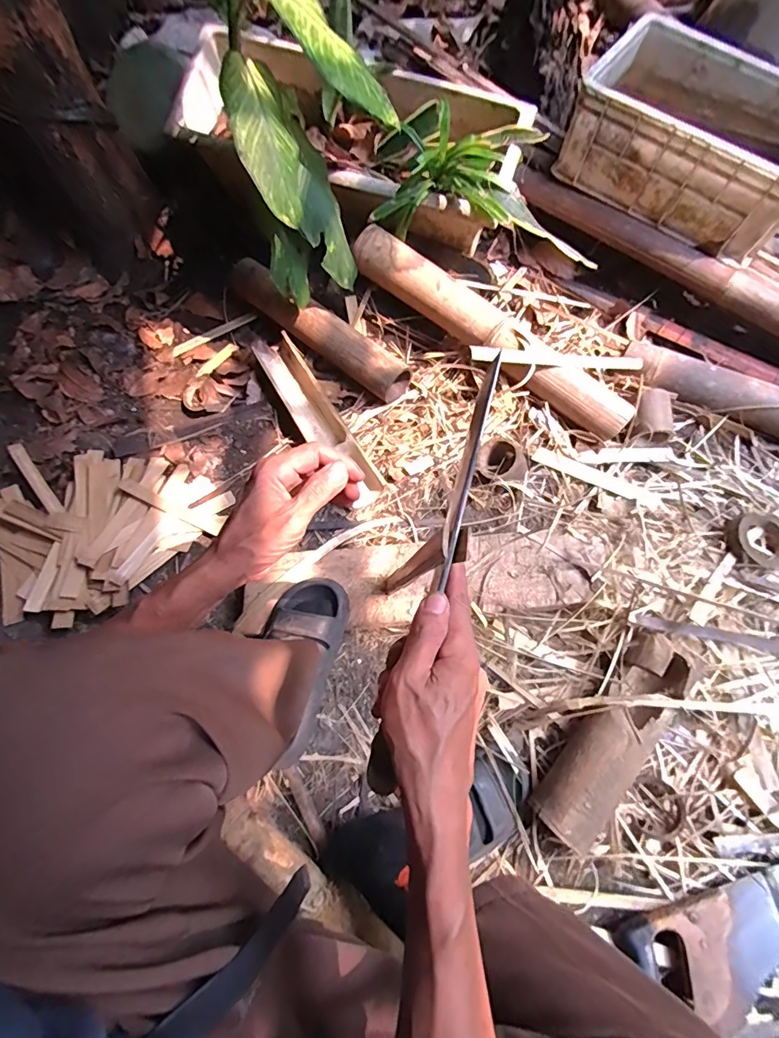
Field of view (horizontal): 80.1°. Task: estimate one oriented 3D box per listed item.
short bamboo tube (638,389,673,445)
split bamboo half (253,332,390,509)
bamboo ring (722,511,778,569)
[{"bbox_3d":[0.464,-0.183,0.818,0.058,0.044,0.088,11,68,4],"label":"short bamboo tube"},{"bbox_3d":[-0.141,-0.195,0.844,0.081,0.041,0.415,-30,72,-12],"label":"split bamboo half"},{"bbox_3d":[0.587,0.036,0.734,0.104,0.023,0.091,-19,70,-8],"label":"bamboo ring"}]

